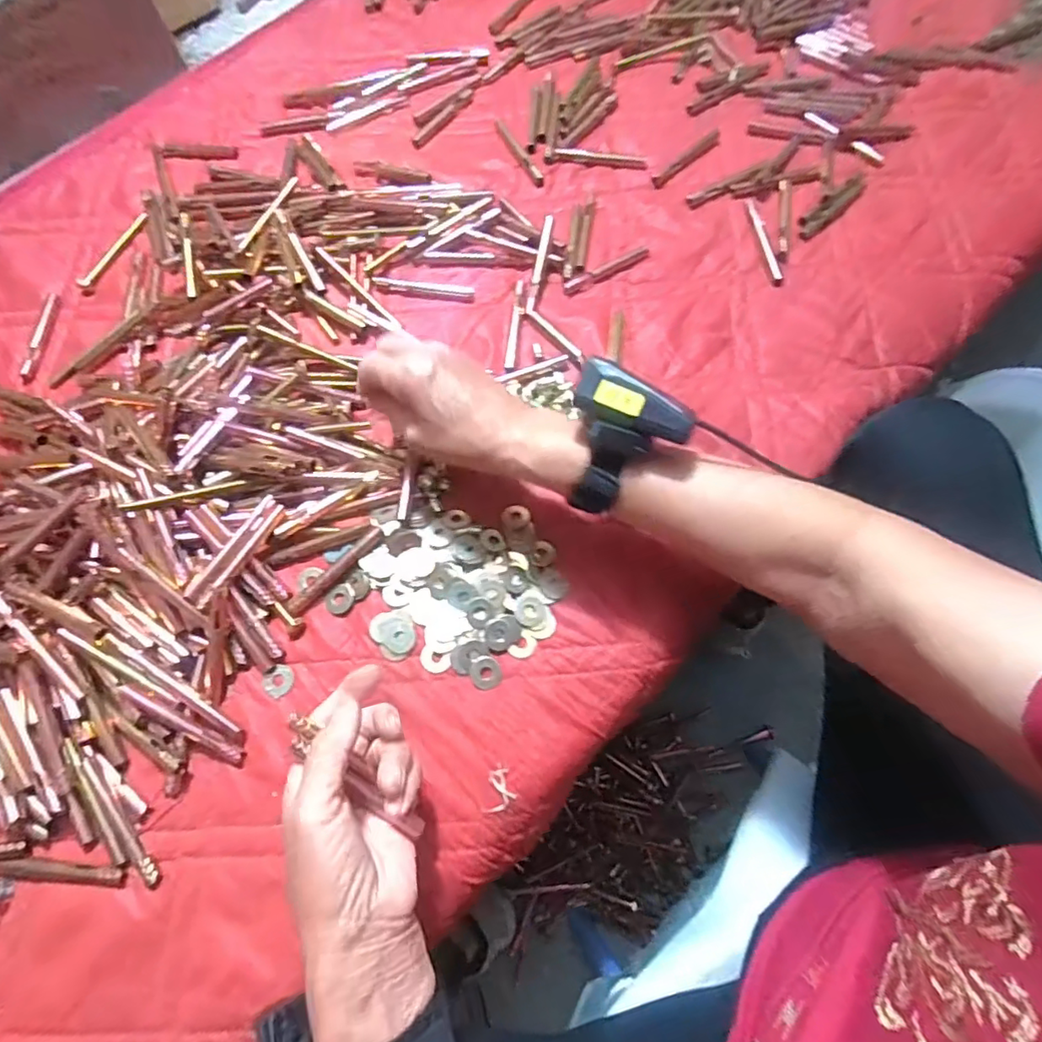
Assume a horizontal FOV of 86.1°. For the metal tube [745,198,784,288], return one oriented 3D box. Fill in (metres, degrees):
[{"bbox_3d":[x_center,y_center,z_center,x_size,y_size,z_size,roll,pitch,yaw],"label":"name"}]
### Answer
[{"bbox_3d":[0.219,-0.253,0.502,0.012,0.005,0.097,-8,71,-1],"label":"metal tube"}]

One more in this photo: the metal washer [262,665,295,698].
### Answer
[{"bbox_3d":[-0.170,0.112,0.390,0.021,0.004,0.020,-1,71,1],"label":"metal washer"}]

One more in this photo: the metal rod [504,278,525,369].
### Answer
[{"bbox_3d":[-0.004,-0.168,0.480,0.010,0.007,0.087,6,71,4],"label":"metal rod"}]

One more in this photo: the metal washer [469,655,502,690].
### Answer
[{"bbox_3d":[-0.025,0.107,0.393,0.021,0.004,0.023,-15,83,1],"label":"metal washer"}]

